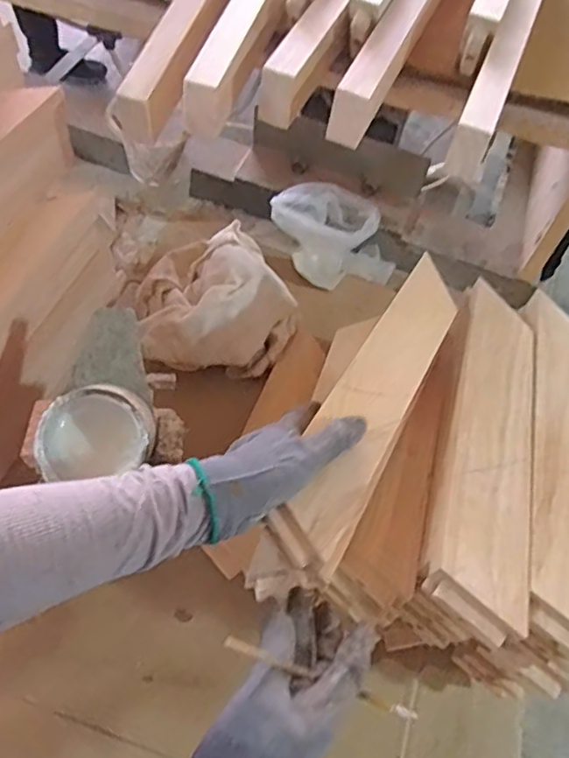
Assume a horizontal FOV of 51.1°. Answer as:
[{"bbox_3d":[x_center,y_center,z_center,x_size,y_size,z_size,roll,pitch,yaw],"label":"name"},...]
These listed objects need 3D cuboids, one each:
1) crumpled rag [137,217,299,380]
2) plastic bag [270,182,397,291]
[{"bbox_3d":[-0.089,-0.105,0.686,0.182,0.107,0.195,-11,62,-11],"label":"crumpled rag"},{"bbox_3d":[0.064,-0.184,0.778,0.147,0.106,0.109,-19,64,-16],"label":"plastic bag"}]

